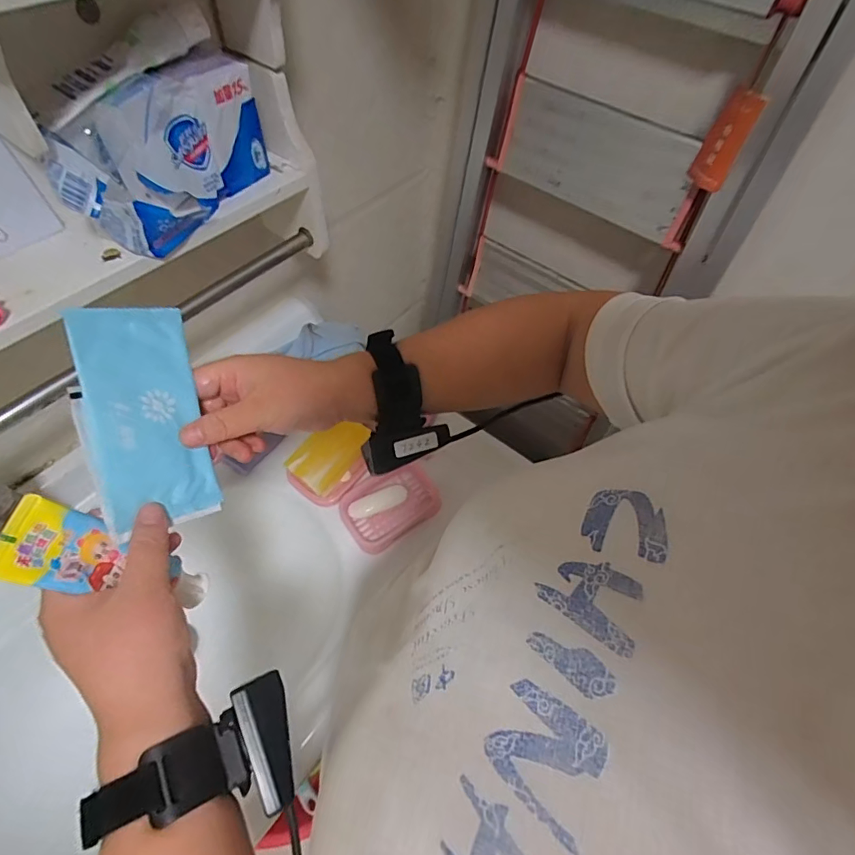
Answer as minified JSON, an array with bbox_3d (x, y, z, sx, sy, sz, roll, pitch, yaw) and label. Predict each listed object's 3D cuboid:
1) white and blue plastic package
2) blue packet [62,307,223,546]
[{"bbox_3d":[-0.229,-0.238,0.417,0.079,0.102,0.186,23,59,13],"label":"white and blue plastic package"},{"bbox_3d":[-0.181,-0.006,0.304,0.070,0.005,0.139,-17,97,-47],"label":"blue packet"}]

